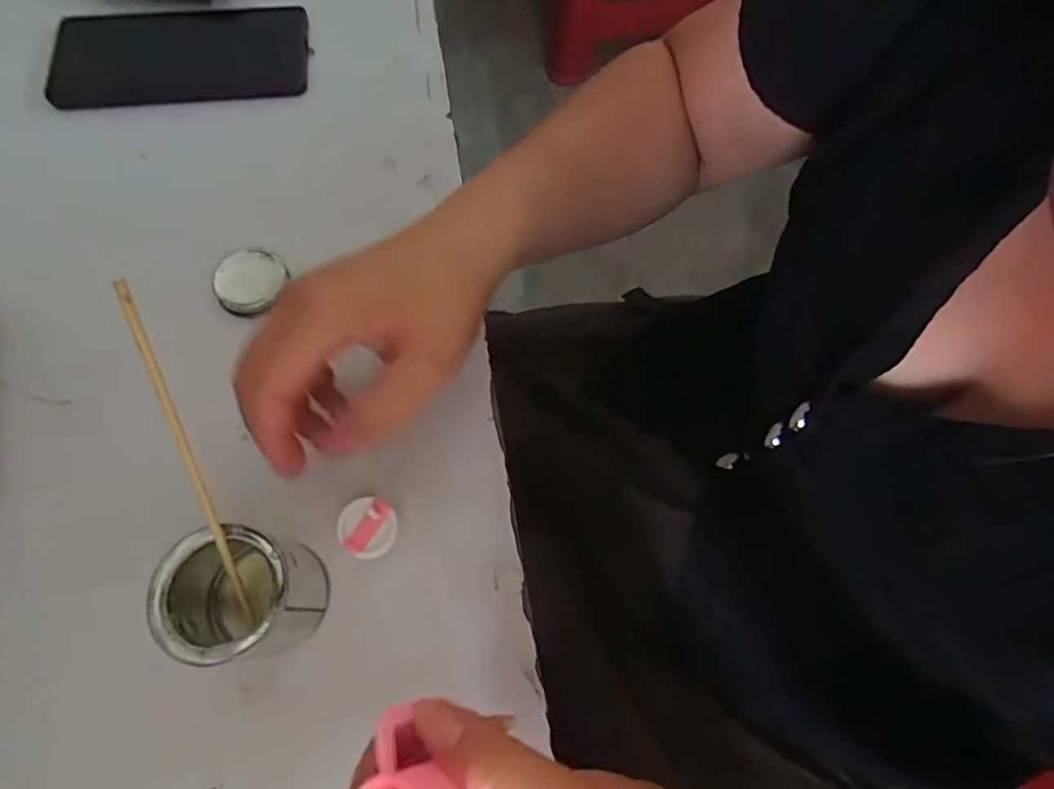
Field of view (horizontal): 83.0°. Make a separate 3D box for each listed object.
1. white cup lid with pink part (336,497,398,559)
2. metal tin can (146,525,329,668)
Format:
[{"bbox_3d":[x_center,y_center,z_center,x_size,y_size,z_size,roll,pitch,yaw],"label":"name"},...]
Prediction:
[{"bbox_3d":[-0.078,0.065,0.290,0.027,0.007,0.028,1,69,-2],"label":"white cup lid with pink part"},{"bbox_3d":[-0.120,0.088,0.258,0.051,0.060,0.050,1,69,-2],"label":"metal tin can"}]

